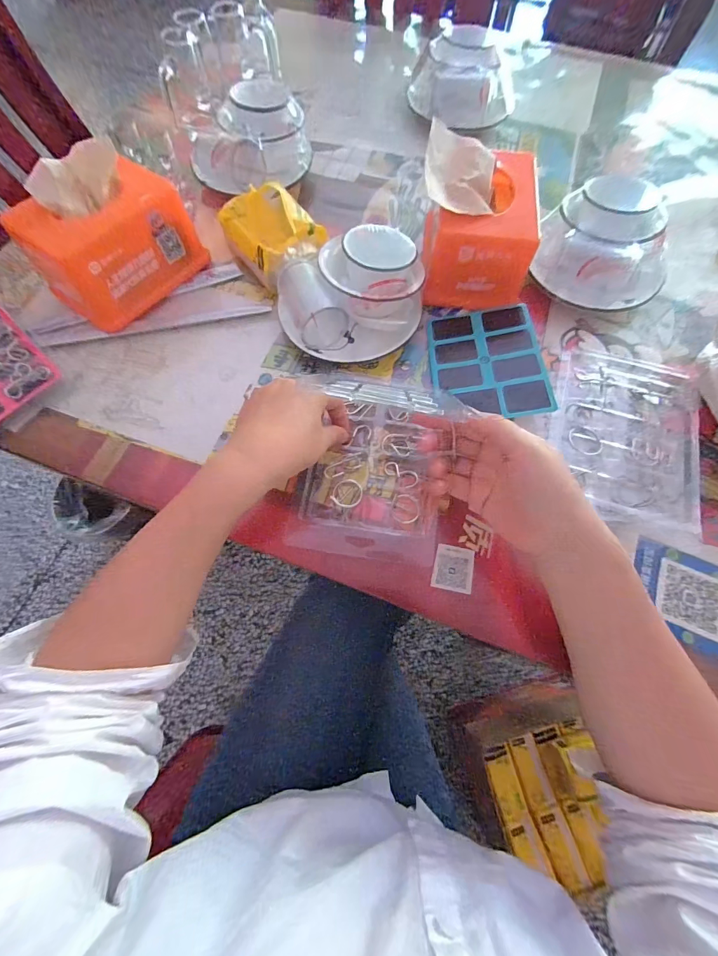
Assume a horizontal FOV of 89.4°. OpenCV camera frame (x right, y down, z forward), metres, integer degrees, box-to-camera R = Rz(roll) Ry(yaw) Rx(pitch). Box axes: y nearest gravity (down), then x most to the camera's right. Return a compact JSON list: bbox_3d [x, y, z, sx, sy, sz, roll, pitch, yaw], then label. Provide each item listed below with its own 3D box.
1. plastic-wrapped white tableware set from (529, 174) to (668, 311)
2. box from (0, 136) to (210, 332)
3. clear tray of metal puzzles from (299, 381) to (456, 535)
[{"bbox_3d":[0.291,-0.271,0.428,0.152,0.074,0.148,30,72,10],"label":"plastic-wrapped white tableware set"},{"bbox_3d":[-0.272,-0.262,0.397,0.096,0.102,0.163,38,74,13],"label":"box"},{"bbox_3d":[0.018,-0.026,0.358,0.123,0.024,0.157,7,70,2],"label":"clear tray of metal puzzles"}]

